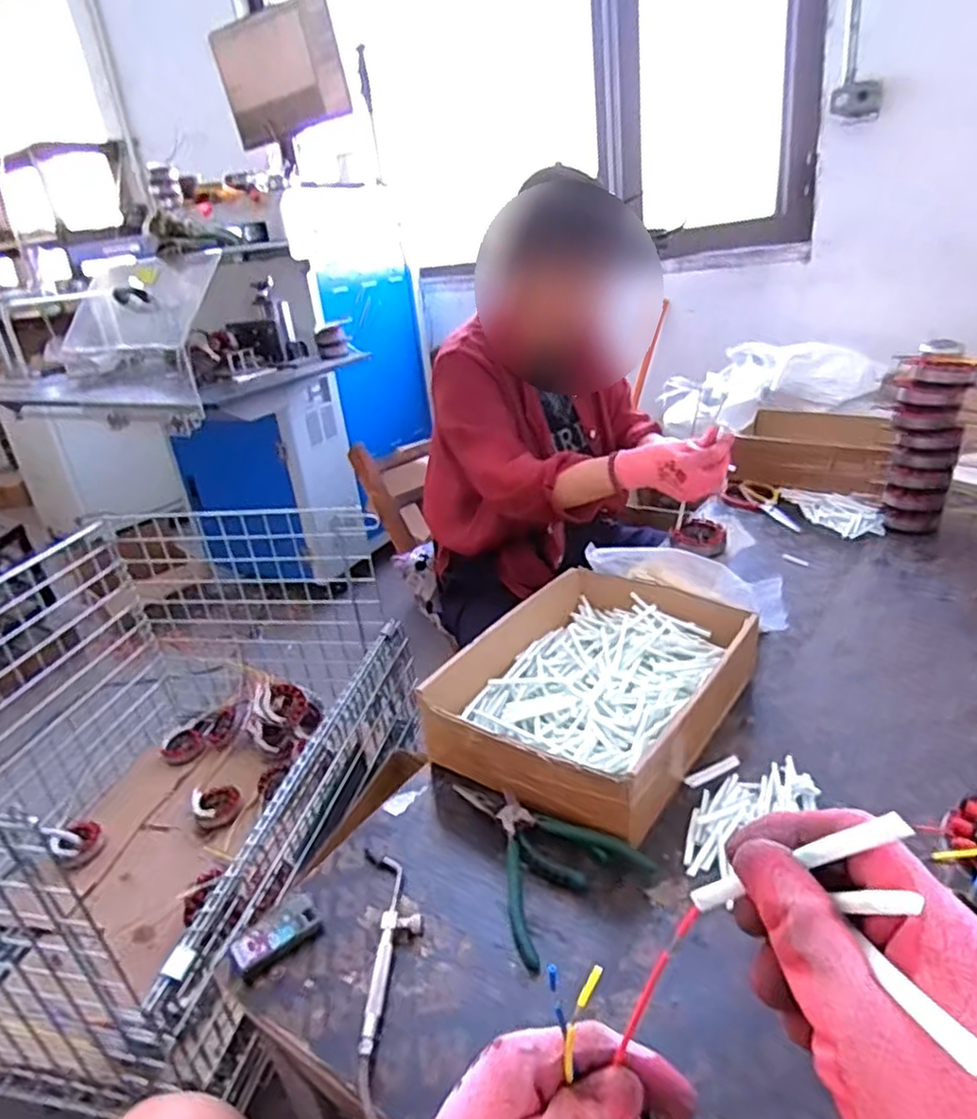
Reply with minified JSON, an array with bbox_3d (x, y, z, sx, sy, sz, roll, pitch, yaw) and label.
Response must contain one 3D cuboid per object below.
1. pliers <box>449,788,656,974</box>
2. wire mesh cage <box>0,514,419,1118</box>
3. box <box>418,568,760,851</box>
[{"bbox_3d":[0.040,0.243,0.604,0.118,0.033,0.184,-18,28,-22],"label":"pliers"},{"bbox_3d":[-0.593,0.310,1.200,0.709,0.532,0.845,-1,26,13],"label":"wire mesh cage"},{"bbox_3d":[0.118,0.131,0.734,0.232,0.074,0.322,14,33,38],"label":"box"}]

